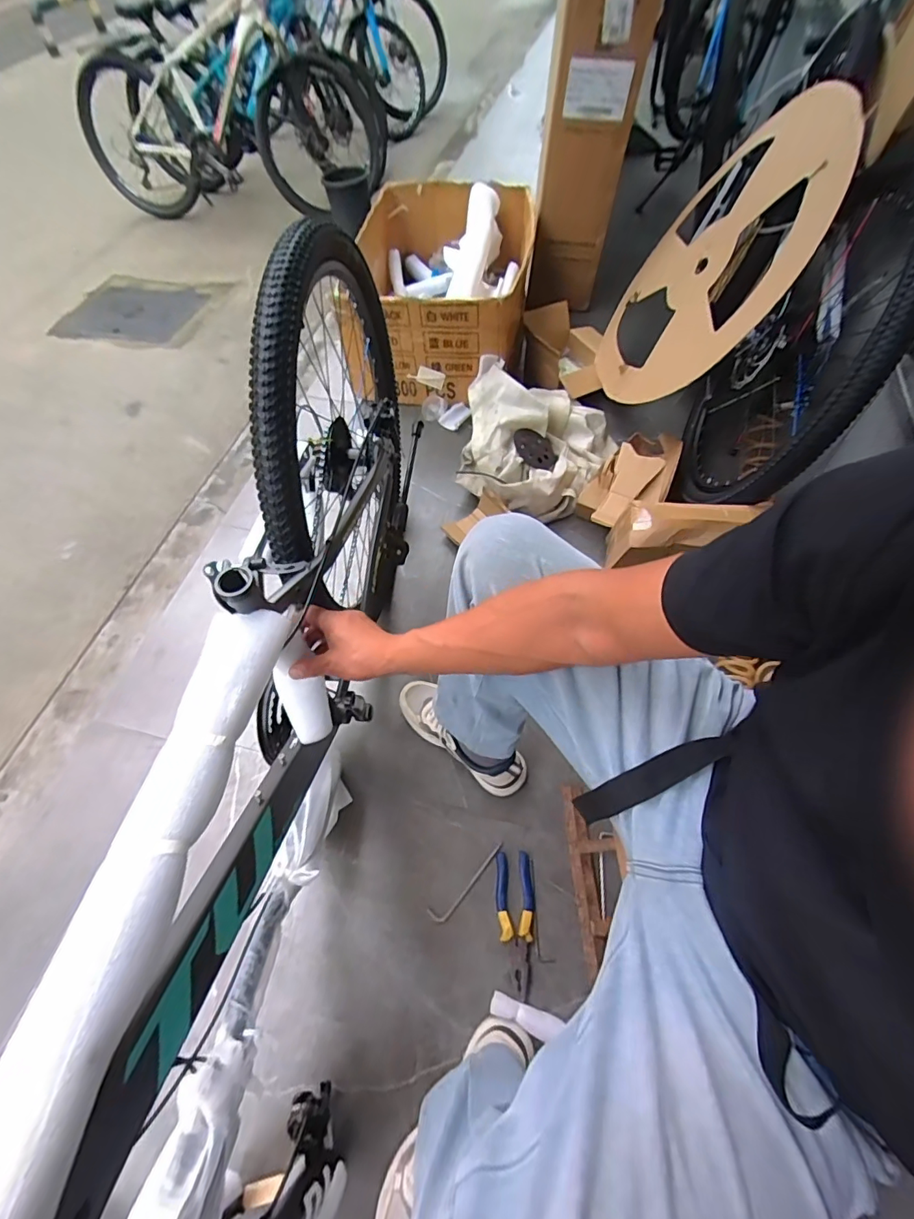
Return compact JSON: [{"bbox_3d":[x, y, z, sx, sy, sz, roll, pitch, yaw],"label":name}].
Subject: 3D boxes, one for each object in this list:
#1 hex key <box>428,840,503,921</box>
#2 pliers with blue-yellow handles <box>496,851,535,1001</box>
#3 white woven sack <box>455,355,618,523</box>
[{"bbox_3d":[0.021,0.452,0.810,0.158,0.004,0.029,-37,65,-19],"label":"hex key"},{"bbox_3d":[0.096,0.492,0.776,0.059,0.024,0.190,-3,59,-1],"label":"pliers with blue-yellow handles"},{"bbox_3d":[0.201,-0.419,1.220,0.373,0.158,0.384,12,60,8],"label":"white woven sack"}]

